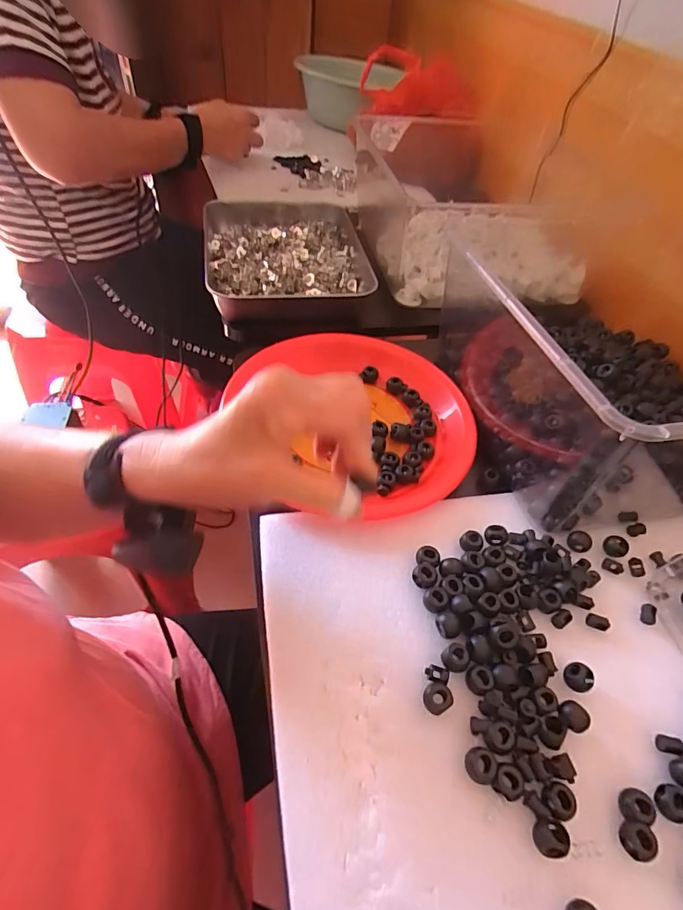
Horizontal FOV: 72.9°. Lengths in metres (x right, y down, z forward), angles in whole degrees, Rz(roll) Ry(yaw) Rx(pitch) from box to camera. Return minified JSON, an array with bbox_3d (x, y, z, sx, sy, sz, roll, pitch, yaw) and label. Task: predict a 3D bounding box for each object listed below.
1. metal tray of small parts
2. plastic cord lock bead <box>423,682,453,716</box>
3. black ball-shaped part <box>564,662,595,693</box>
[{"bbox_3d":[-0.068,-0.261,0.602,0.209,0.048,0.253,-3,50,-9],"label":"metal tray of small parts"},{"bbox_3d":[0.059,0.151,0.286,0.016,0.011,0.017,3,50,-4],"label":"plastic cord lock bead"},{"bbox_3d":[0.153,0.145,0.299,0.016,0.013,0.017,3,50,-4],"label":"black ball-shaped part"}]

